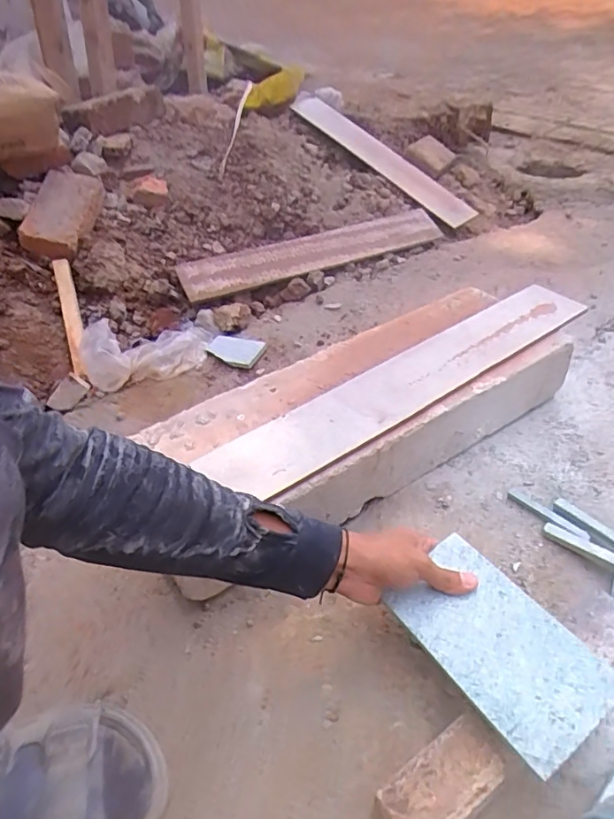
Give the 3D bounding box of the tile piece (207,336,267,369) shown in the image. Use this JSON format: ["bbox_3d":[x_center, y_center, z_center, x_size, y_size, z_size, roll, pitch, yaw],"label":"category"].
[{"bbox_3d":[-0.128,-0.101,0.932,0.099,0.010,0.071,13,43,19],"label":"tile piece"}]

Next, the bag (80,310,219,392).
[{"bbox_3d":[-0.263,-0.113,0.925,0.245,0.062,0.120,-23,43,-21],"label":"bag"}]

